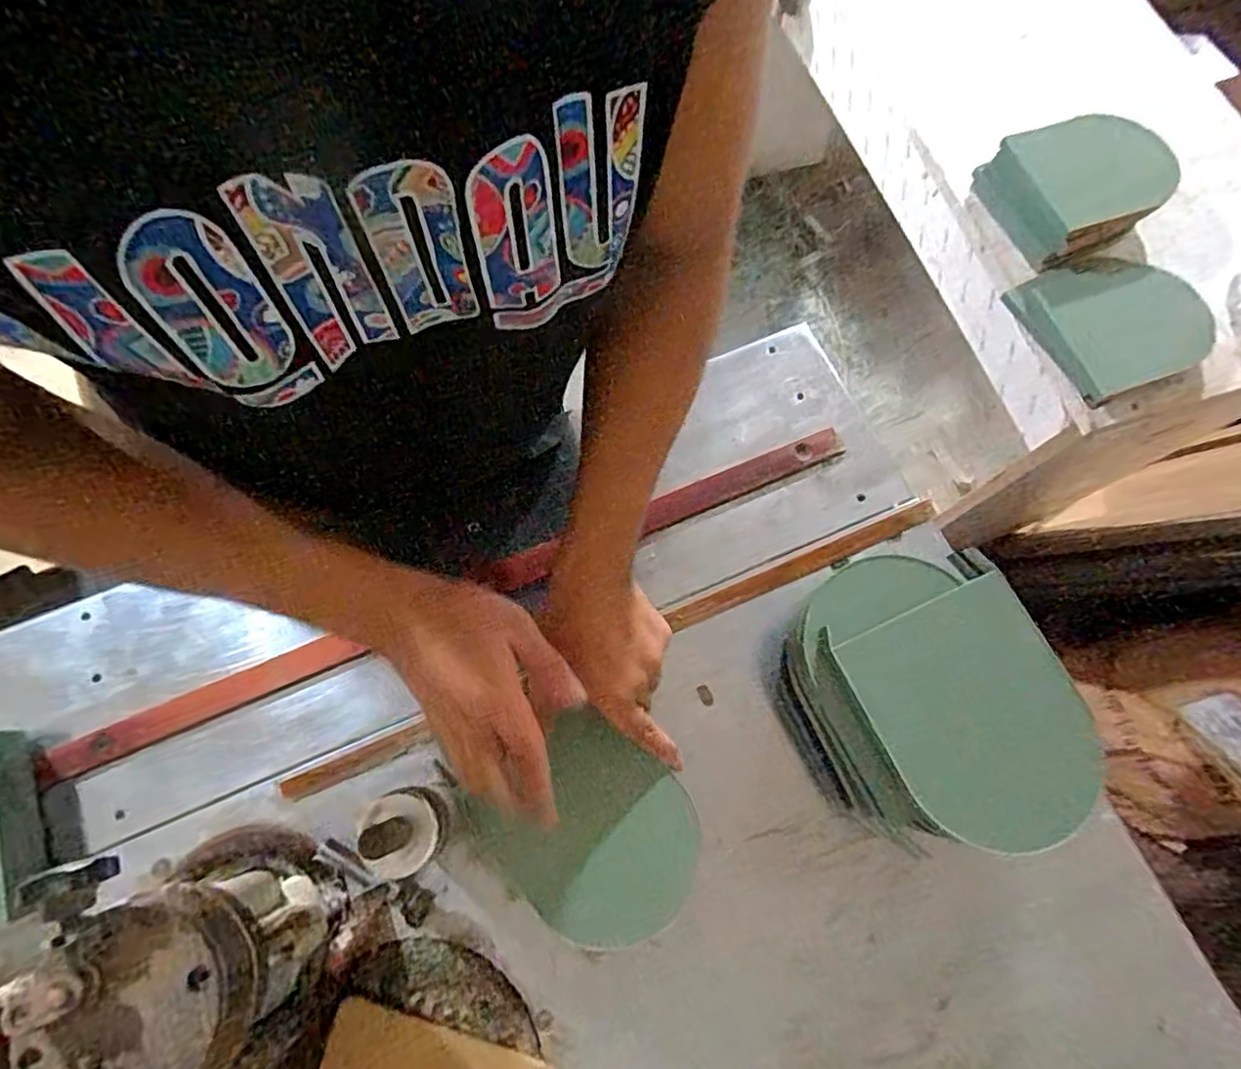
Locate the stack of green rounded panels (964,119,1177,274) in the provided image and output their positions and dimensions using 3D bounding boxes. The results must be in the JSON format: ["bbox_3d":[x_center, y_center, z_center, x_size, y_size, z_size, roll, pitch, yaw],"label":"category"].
[{"bbox_3d":[0.521,-0.402,0.724,0.159,0.066,0.150,-22,73,-7],"label":"stack of green rounded panels"}]

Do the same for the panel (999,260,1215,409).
[{"bbox_3d":[0.565,-0.246,0.713,0.182,0.054,0.166,-21,73,-6],"label":"panel"}]

